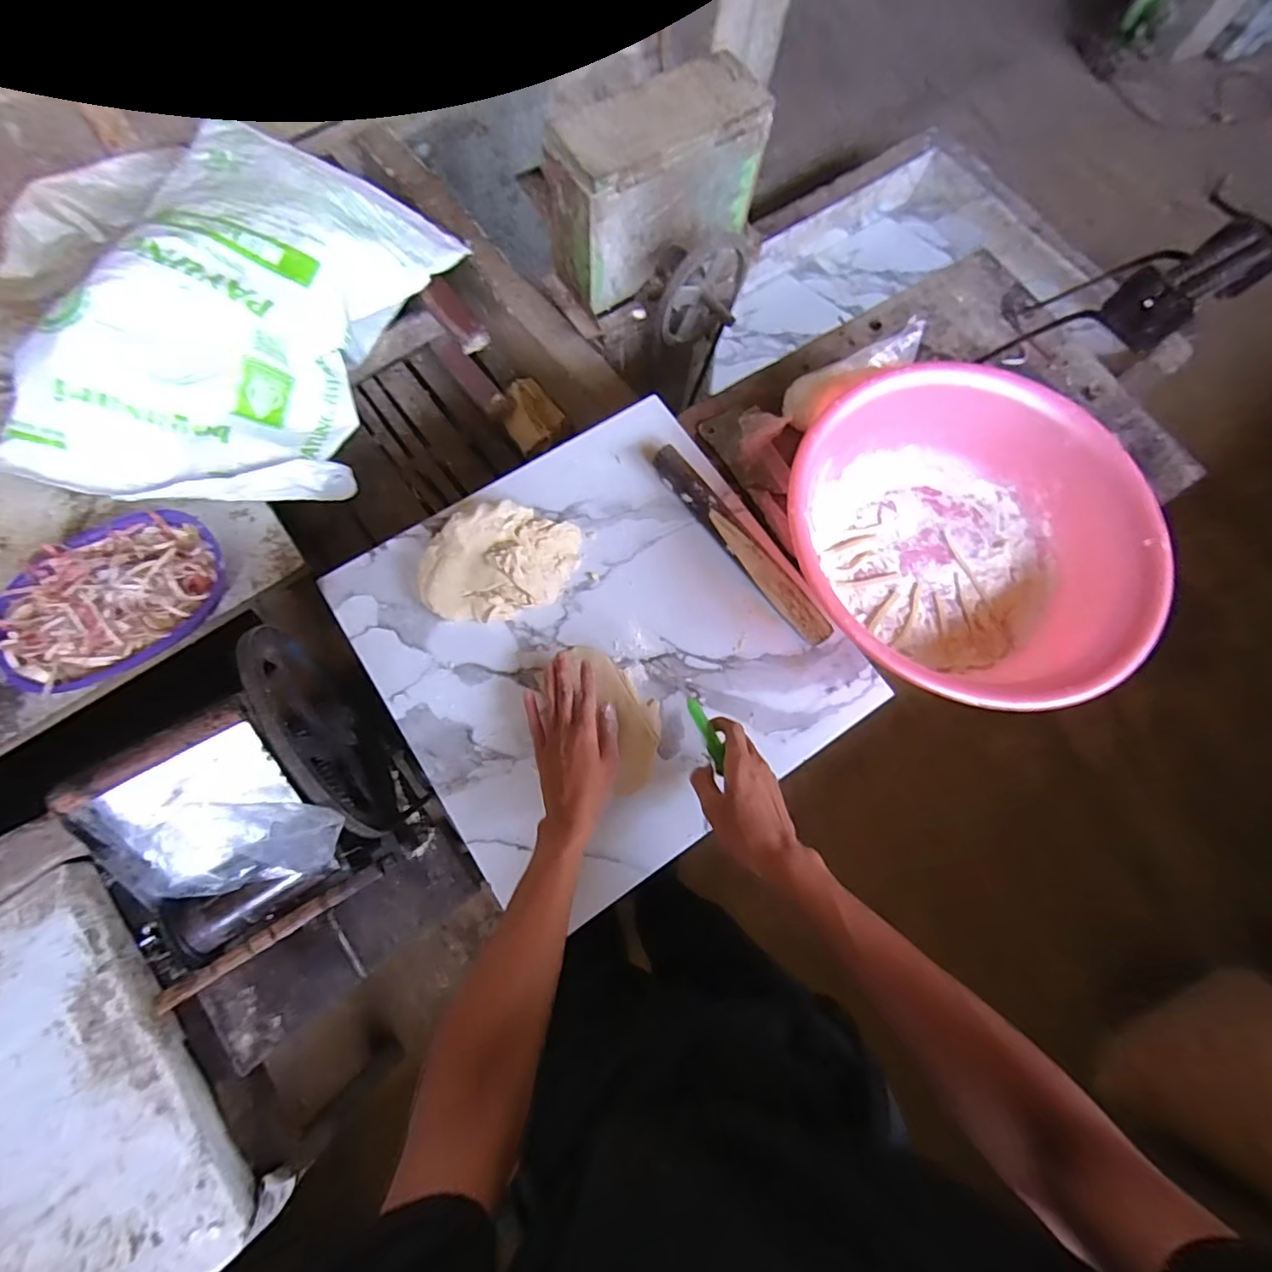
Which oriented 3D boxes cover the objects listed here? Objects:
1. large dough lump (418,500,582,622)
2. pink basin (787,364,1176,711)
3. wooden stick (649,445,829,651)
[{"bbox_3d":[-0.157,-0.089,0.669,0.193,0.055,0.128,-18,75,-10],"label":"large dough lump"},{"bbox_3d":[0.389,-0.124,0.692,0.415,0.145,0.382,1,73,-4],"label":"pink basin"},{"bbox_3d":[0.127,-0.113,0.703,0.033,0.034,0.303,-36,79,-14],"label":"wooden stick"}]

